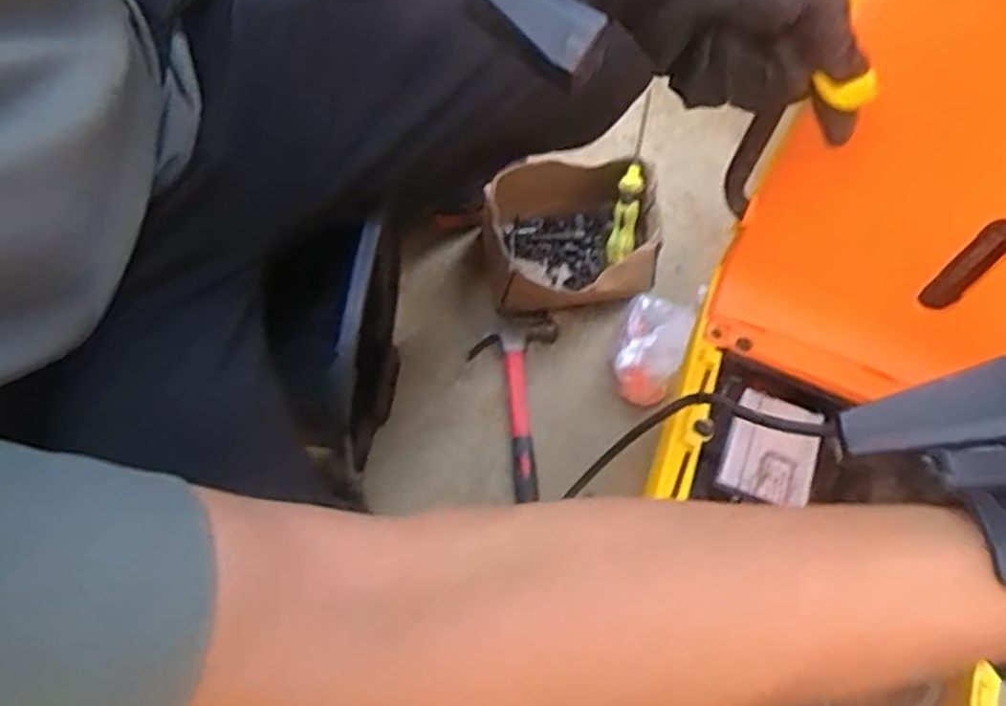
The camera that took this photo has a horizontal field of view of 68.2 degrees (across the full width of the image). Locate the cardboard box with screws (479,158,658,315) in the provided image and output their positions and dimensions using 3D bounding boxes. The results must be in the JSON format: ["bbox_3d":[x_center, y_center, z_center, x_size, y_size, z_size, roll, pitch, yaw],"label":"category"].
[{"bbox_3d":[0.081,-0.137,0.876,0.189,0.088,0.173,-8,64,-6],"label":"cardboard box with screws"}]

